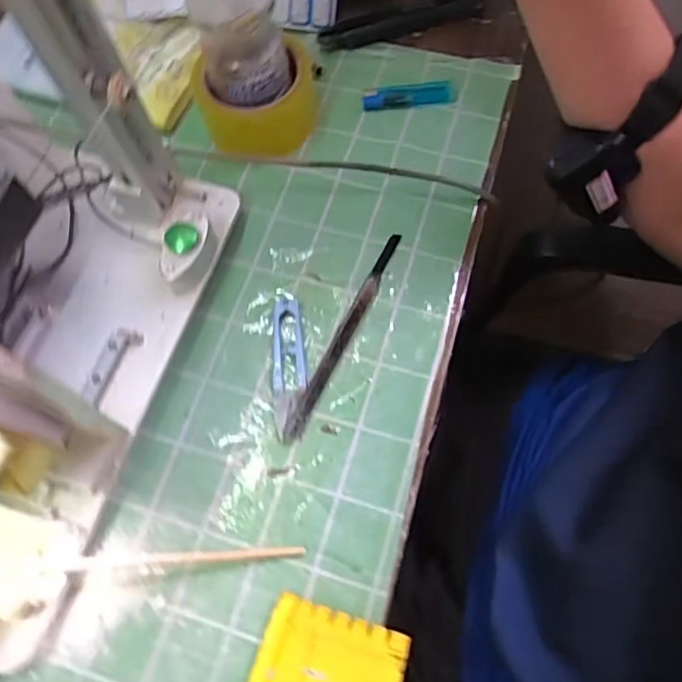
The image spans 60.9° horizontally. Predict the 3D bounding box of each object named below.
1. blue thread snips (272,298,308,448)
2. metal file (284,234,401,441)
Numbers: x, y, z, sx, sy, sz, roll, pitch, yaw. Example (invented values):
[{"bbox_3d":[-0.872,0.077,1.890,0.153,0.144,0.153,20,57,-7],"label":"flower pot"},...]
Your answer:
[{"bbox_3d":[-0.037,0.015,0.415,0.023,0.008,0.106,-4,68,1],"label":"blue thread snips"},{"bbox_3d":[0.004,-0.007,0.419,0.012,0.011,0.172,25,71,12],"label":"metal file"}]

